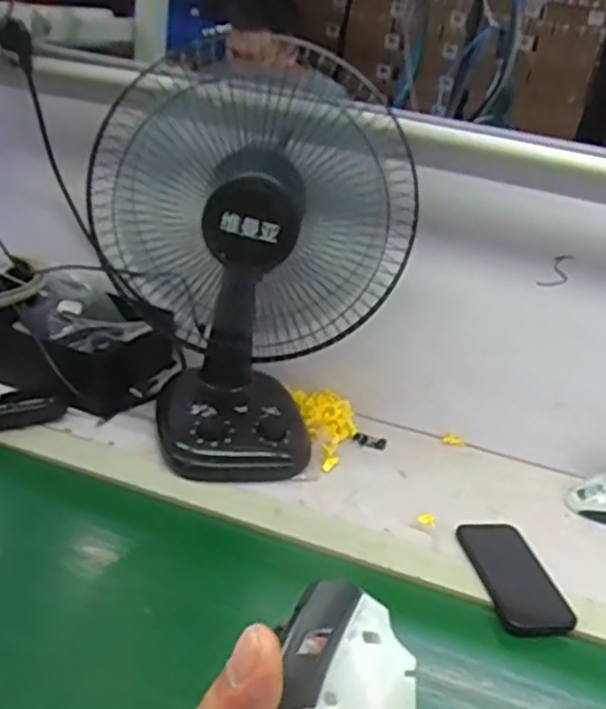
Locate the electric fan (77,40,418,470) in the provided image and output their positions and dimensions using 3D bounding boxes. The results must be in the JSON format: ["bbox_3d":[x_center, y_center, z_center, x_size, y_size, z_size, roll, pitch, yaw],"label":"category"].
[{"bbox_3d":[-0.076,-0.099,0.854,0.314,0.410,0.281,1,27,-16],"label":"electric fan"}]

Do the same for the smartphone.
[{"bbox_3d":[0.218,0.229,0.764,0.071,0.016,0.146,-11,31,-5],"label":"smartphone"}]

